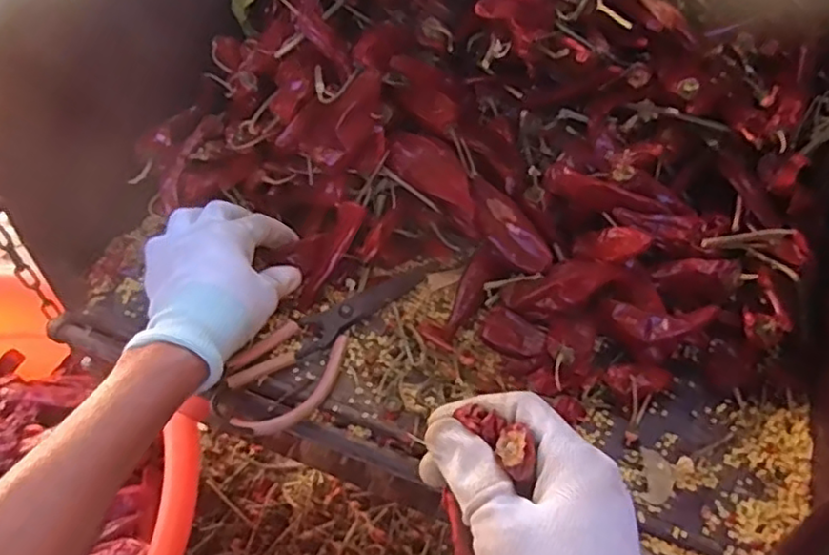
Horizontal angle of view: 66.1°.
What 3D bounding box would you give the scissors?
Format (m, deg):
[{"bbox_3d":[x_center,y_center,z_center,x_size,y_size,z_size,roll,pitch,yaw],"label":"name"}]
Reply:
[{"bbox_3d":[-0.064,0.039,0.467,0.066,0.014,0.183,27,54,23],"label":"scissors"}]

